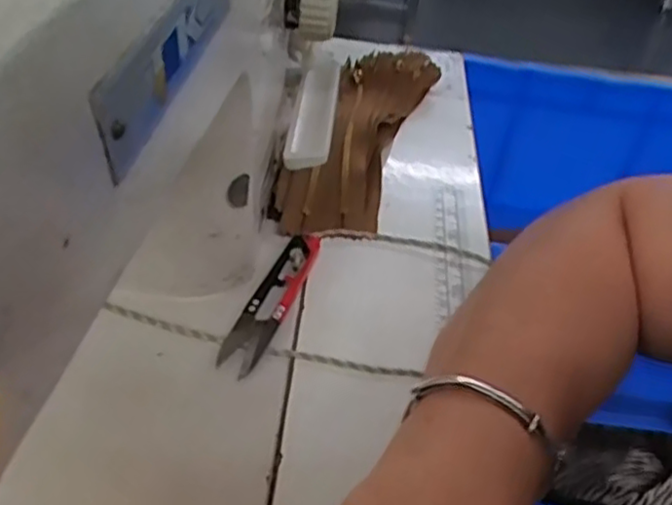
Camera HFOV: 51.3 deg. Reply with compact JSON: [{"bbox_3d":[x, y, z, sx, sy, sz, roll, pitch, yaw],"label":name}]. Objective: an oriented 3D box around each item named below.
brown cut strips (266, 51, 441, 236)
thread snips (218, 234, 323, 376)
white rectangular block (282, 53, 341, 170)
[{"bbox_3d":[0.016,-0.084,0.500,0.068,0.024,0.211,19,46,6],"label":"brown cut strips"},{"bbox_3d":[-0.035,0.023,0.376,0.023,0.011,0.099,16,41,9],"label":"thread snips"},{"bbox_3d":[-0.012,-0.086,0.413,0.025,0.020,0.105,7,41,-1],"label":"white rectangular block"}]

